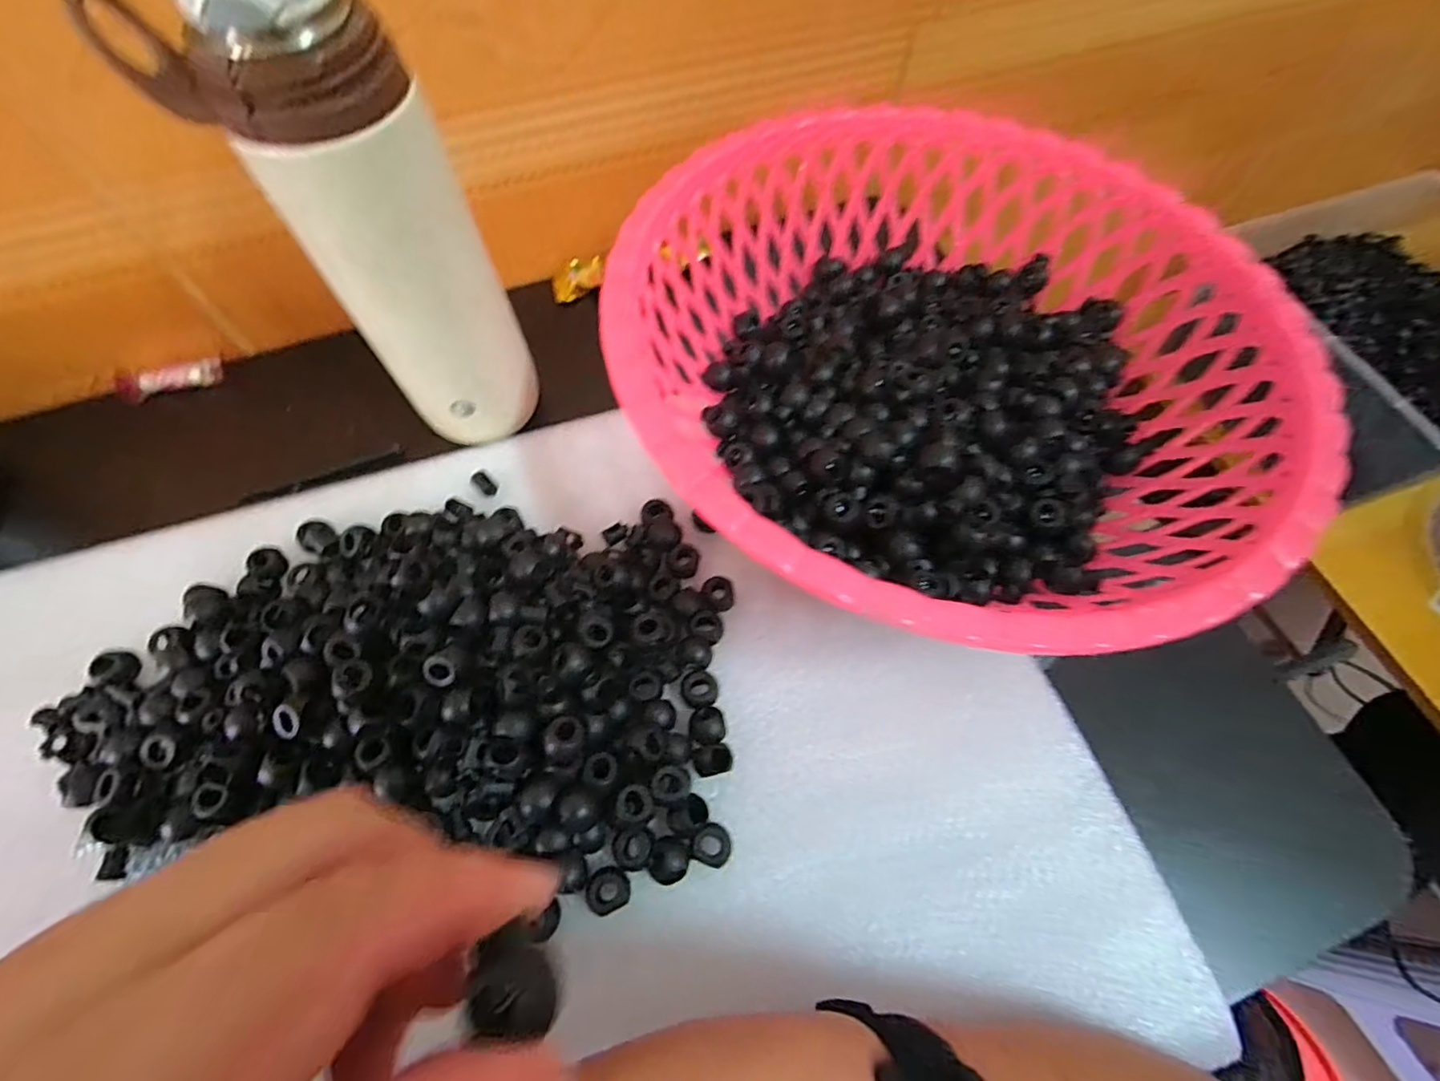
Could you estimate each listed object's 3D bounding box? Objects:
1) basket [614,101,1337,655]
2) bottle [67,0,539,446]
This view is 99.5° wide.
[{"bbox_3d":[0.107,-0.084,0.304,0.293,0.105,0.294,0,65,0],"label":"basket"},{"bbox_3d":[-0.150,-0.132,0.265,0.081,0.202,0.067,30,68,13],"label":"bottle"}]

